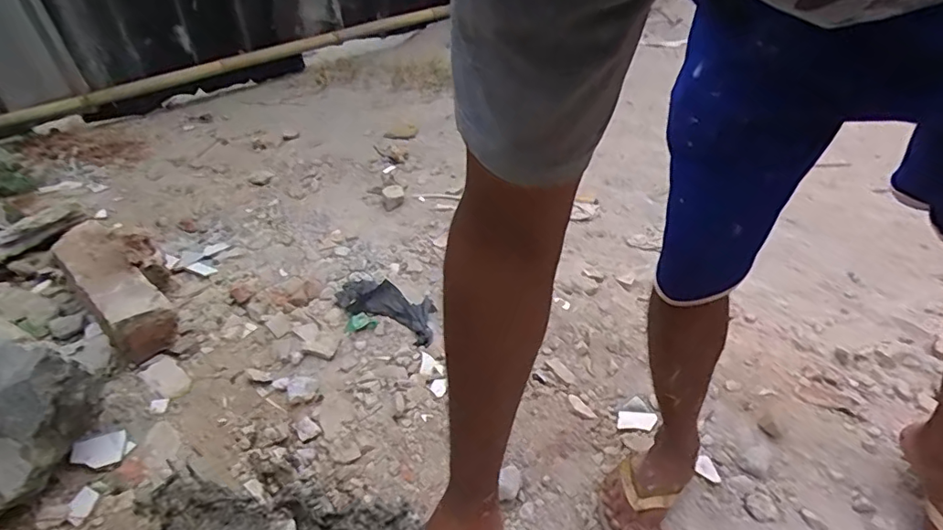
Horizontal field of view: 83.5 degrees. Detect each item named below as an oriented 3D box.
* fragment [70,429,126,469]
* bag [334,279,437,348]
[{"bbox_3d":[-0.603,0.302,0.858,0.073,0.012,0.055,-10,51,-42],"label":"fragment"},{"bbox_3d":[-0.189,0.087,1.198,0.256,0.047,0.116,19,44,21],"label":"bag"}]

